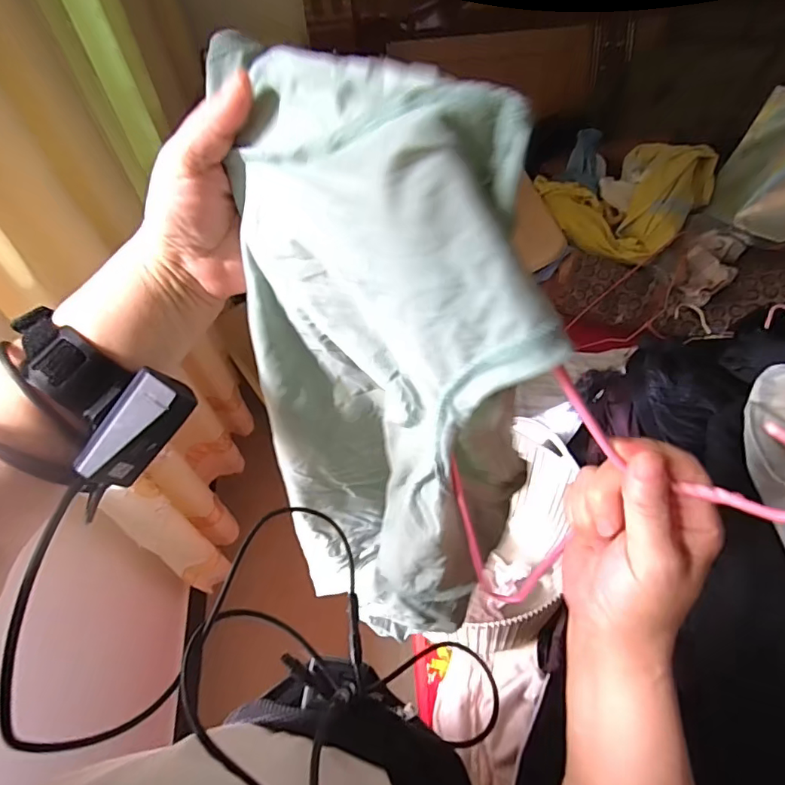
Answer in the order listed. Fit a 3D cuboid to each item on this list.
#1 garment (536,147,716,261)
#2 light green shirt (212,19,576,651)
[{"bbox_3d":[0.609,-0.517,1.304,0.428,0.183,0.281,11,56,12],"label":"garment"},{"bbox_3d":[-0.007,0.042,0.370,0.199,0.475,0.067,26,52,25],"label":"light green shirt"}]

